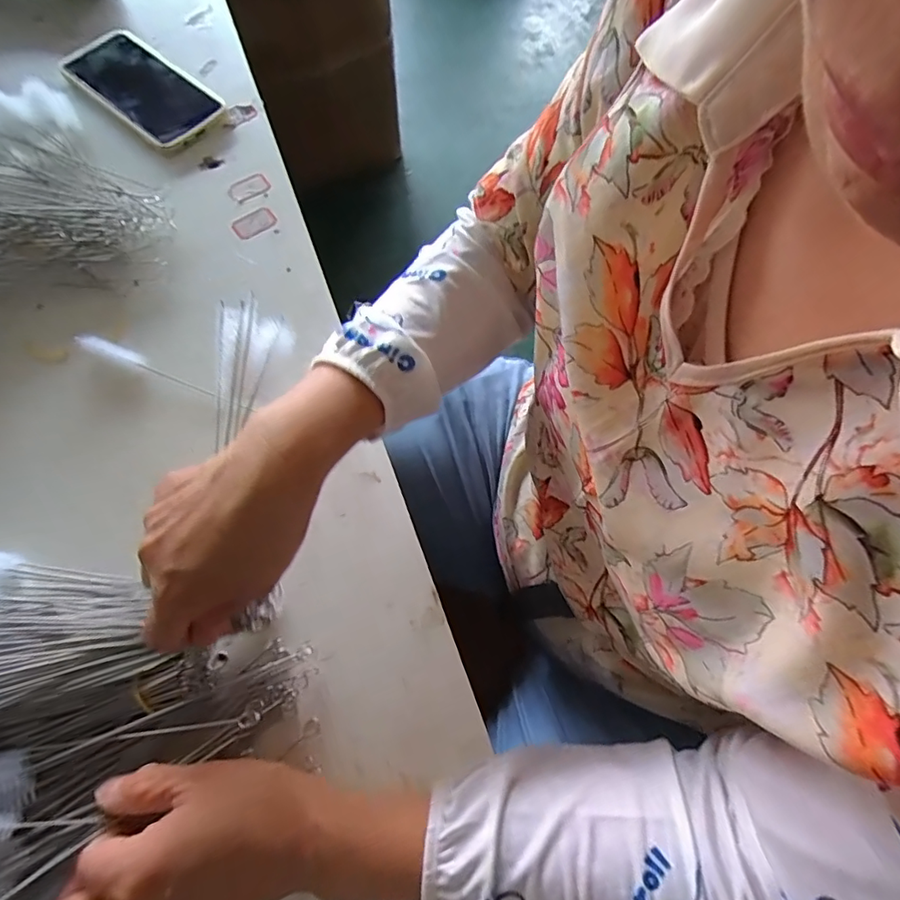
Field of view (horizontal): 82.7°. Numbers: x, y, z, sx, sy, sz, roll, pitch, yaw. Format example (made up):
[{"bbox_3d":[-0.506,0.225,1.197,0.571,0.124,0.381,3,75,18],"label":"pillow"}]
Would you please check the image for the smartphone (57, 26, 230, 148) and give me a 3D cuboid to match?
[{"bbox_3d":[-0.293,-0.352,0.493,0.176,0.016,0.087,39,70,11],"label":"smartphone"}]

